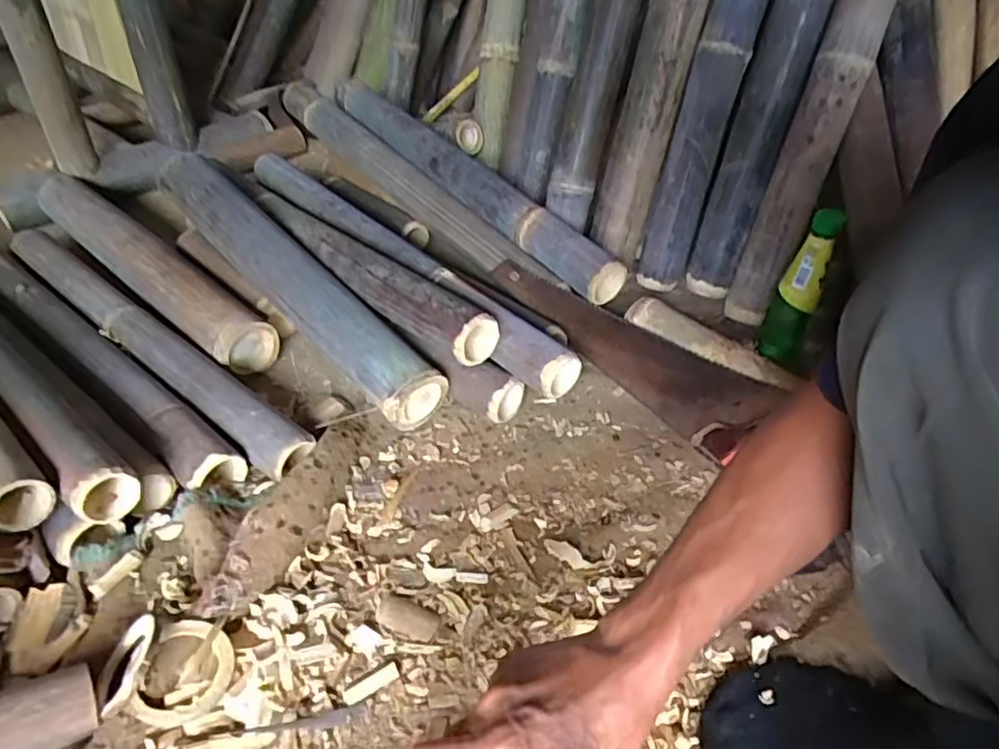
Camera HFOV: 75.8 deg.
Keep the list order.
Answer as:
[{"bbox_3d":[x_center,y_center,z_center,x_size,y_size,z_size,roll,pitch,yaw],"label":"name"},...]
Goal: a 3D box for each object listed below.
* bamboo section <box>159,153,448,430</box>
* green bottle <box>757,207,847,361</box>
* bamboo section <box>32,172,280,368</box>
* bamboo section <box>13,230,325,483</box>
[{"bbox_3d":[-0.258,-0.122,0.800,0.502,0.067,0.076,41,54,20],"label":"bamboo section"},{"bbox_3d":[0.346,-0.095,0.745,0.049,0.199,0.060,16,42,17],"label":"green bottle"},{"bbox_3d":[-0.516,-0.163,0.924,0.567,0.078,0.080,30,49,30],"label":"bamboo section"},{"bbox_3d":[-0.455,-0.051,0.818,0.643,0.070,0.065,28,48,29],"label":"bamboo section"}]

